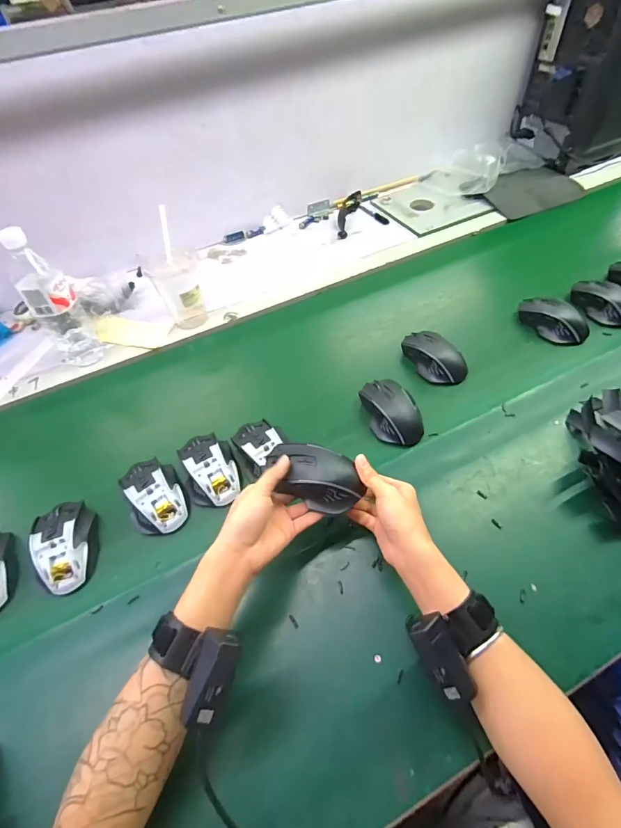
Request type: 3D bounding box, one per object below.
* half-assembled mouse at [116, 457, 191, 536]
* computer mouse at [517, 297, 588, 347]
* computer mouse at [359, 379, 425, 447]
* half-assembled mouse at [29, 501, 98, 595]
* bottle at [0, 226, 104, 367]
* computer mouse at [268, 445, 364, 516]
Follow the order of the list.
[{"bbox_3d":[-0.209,0.106,0.546,0.073,0.035,0.110,-24,54,-14],"label":"half-assembled mouse"},{"bbox_3d":[0.411,-0.162,0.699,0.056,0.042,0.116,-27,55,-16],"label":"computer mouse"},{"bbox_3d":[0.120,-0.009,0.601,0.071,0.037,0.113,-16,53,-8],"label":"computer mouse"},{"bbox_3d":[-0.305,0.161,0.512,0.066,0.035,0.115,-17,53,-10],"label":"half-assembled mouse"},{"bbox_3d":[-0.415,-0.178,0.662,0.072,0.225,0.070,-37,58,-23],"label":"bottle"},{"bbox_3d":[0.004,0.070,0.463,0.109,0.033,0.064,11,54,12],"label":"computer mouse"}]

